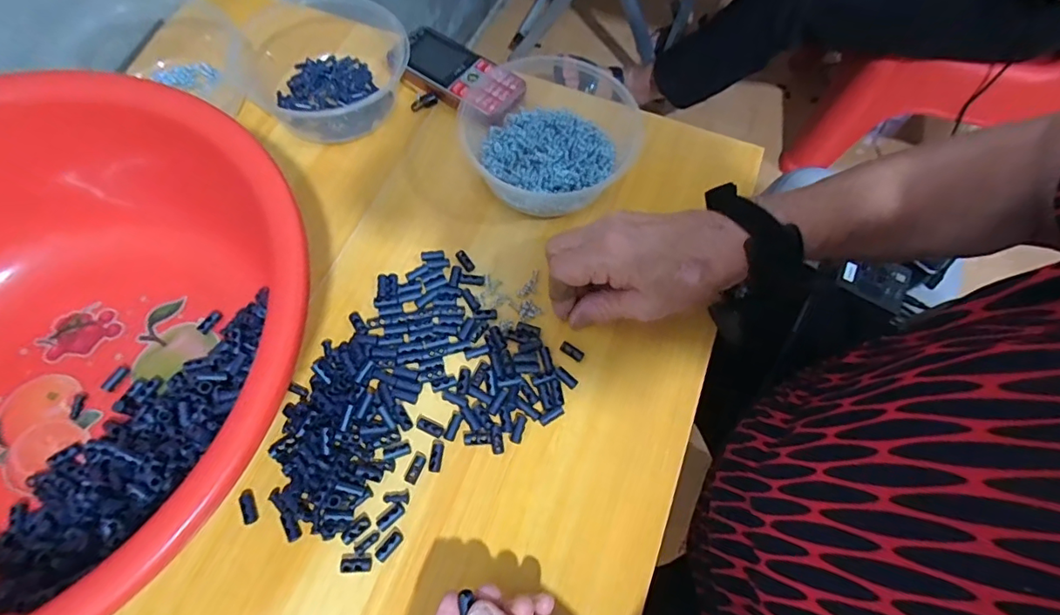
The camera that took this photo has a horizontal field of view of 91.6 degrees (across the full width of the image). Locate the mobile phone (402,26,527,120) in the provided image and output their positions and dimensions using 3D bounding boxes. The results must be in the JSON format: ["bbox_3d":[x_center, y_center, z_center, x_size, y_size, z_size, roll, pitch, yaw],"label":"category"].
[{"bbox_3d":[-0.067,-0.217,0.485,0.129,0.018,0.059,33,69,13],"label":"mobile phone"}]

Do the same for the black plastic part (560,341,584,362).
[{"bbox_3d":[0.031,0.032,0.383,0.019,0.004,0.009,33,69,13],"label":"black plastic part"}]

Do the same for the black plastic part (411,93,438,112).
[{"bbox_3d":[-0.100,-0.193,0.479,0.025,0.007,0.015,-23,68,-11],"label":"black plastic part"}]

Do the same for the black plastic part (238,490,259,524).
[{"bbox_3d":[-0.182,0.128,0.332,0.008,0.005,0.021,-25,69,-12],"label":"black plastic part"}]

